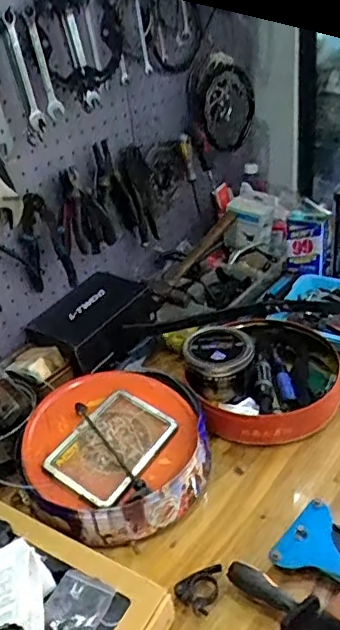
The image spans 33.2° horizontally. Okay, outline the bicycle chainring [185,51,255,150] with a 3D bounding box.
[{"bbox_3d":[0.112,-0.455,1.217,0.168,0.197,0.033,-51,39,-14],"label":"bicycle chainring"}]

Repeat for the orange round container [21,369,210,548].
[{"bbox_3d":[-0.076,0.204,0.878,0.266,0.119,0.264,-5,32,3],"label":"orange round container"}]

